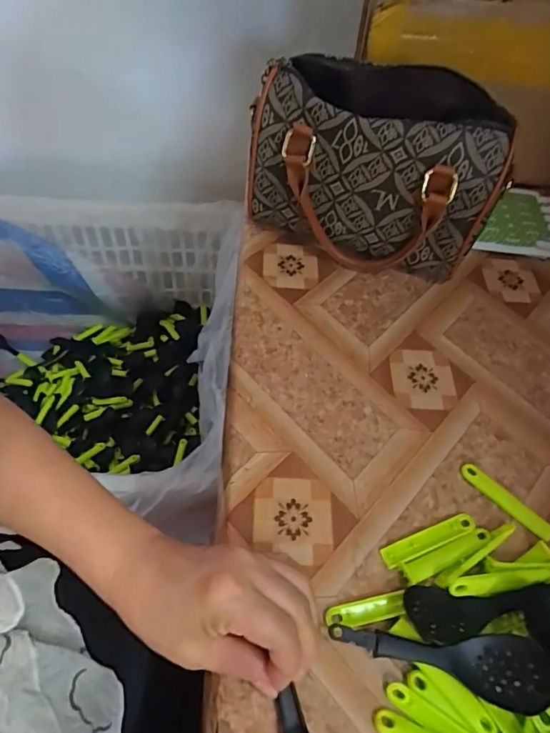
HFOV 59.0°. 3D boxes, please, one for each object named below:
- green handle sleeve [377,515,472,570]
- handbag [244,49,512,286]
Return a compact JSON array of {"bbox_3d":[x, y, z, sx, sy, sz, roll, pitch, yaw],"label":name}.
[{"bbox_3d":[0.113,0.126,0.355,0.076,0.004,0.014,-18,54,-14],"label":"green handle sleeve"},{"bbox_3d":[0.091,-0.183,0.478,0.232,0.171,0.100,19,54,8],"label":"handbag"}]

